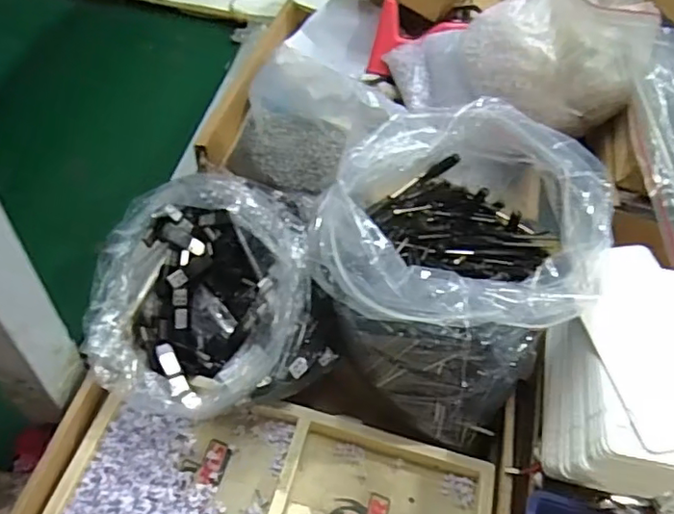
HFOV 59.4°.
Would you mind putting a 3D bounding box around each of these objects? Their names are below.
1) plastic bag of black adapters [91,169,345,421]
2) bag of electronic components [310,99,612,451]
[{"bbox_3d":[-0.110,0.029,0.512,0.194,0.117,0.194,-11,55,-10],"label":"plastic bag of black adapters"},{"bbox_3d":[0.096,0.005,0.484,0.195,0.171,0.199,29,58,17],"label":"bag of electronic components"}]

